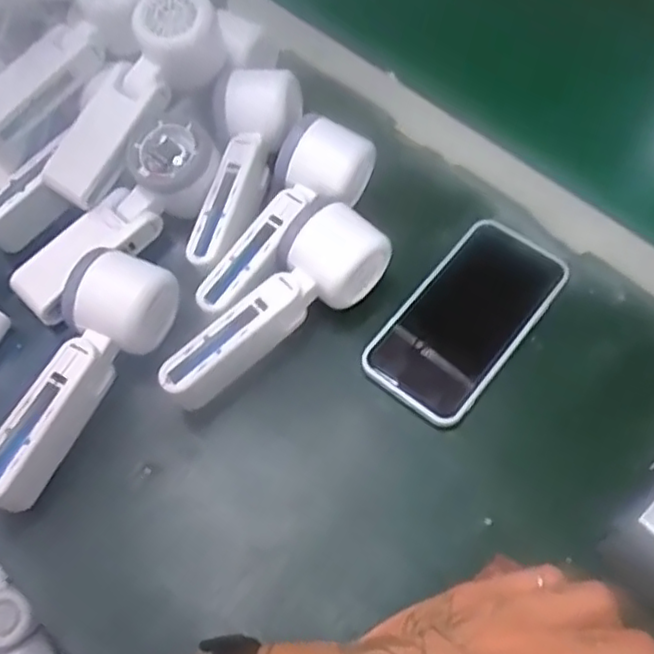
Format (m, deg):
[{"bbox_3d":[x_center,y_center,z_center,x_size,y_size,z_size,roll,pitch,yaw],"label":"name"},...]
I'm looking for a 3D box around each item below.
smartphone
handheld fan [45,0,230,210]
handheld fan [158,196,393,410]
[{"bbox_3d":[0.092,-0.006,0.434,0.074,0.015,0.145,36,68,19],"label":"smartphone"},{"bbox_3d":[-0.131,-0.157,0.457,0.051,0.054,0.165,36,89,19],"label":"handheld fan"},{"bbox_3d":[-0.033,-0.012,0.409,0.056,0.046,0.163,39,69,20],"label":"handheld fan"}]

